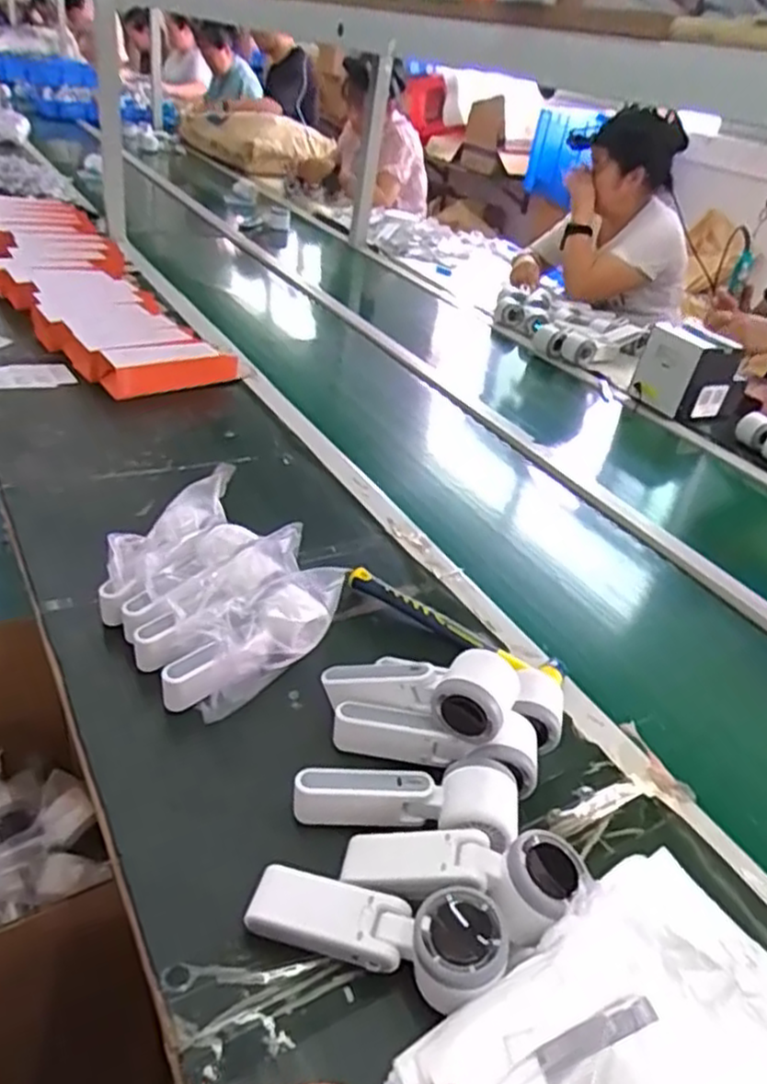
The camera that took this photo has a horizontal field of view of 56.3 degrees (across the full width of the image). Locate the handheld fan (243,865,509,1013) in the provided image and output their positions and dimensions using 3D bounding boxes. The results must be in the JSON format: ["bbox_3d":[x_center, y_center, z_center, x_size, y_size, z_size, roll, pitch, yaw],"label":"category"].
[{"bbox_3d":[-0.006,0.244,0.458,0.168,0.045,0.060,3,34,19],"label":"handheld fan"}]

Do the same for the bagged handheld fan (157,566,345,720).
[{"bbox_3d":[-0.112,0.092,0.649,0.060,0.093,0.181,32,40,29],"label":"bagged handheld fan"}]

